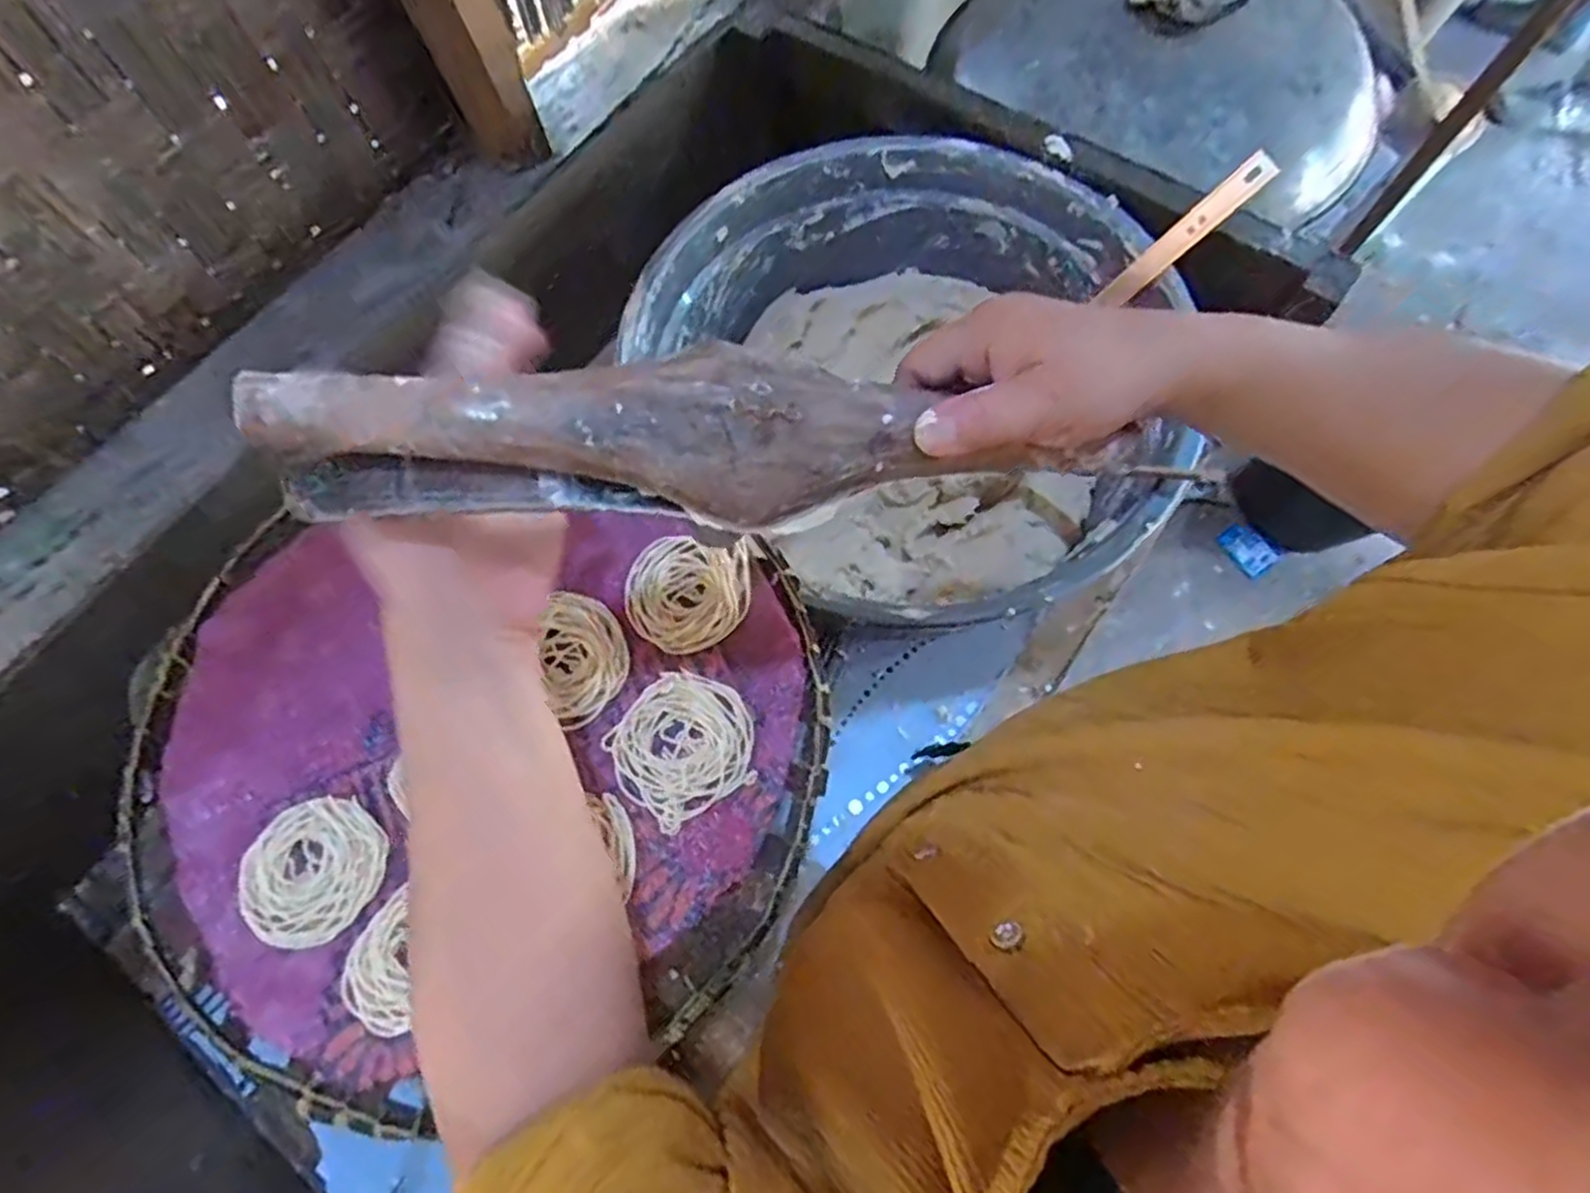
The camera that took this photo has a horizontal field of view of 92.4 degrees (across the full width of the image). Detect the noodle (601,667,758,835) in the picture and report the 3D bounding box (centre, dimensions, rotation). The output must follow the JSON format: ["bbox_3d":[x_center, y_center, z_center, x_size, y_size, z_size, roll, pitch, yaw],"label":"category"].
[{"bbox_3d":[-0.062,0.081,0.421,0.075,0.008,0.075,-31,71,-12],"label":"noodle"}]

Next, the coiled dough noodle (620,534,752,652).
[{"bbox_3d":[-0.066,-0.004,0.449,0.075,0.022,0.065,12,68,5],"label":"coiled dough noodle"}]

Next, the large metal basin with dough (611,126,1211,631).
[{"bbox_3d":[0.088,-0.159,0.626,0.380,0.167,0.416,-1,71,2],"label":"large metal basin with dough"}]

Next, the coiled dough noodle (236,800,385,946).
[{"bbox_3d":[-0.257,0.146,0.407,0.069,0.009,0.071,0,67,0],"label":"coiled dough noodle"}]

